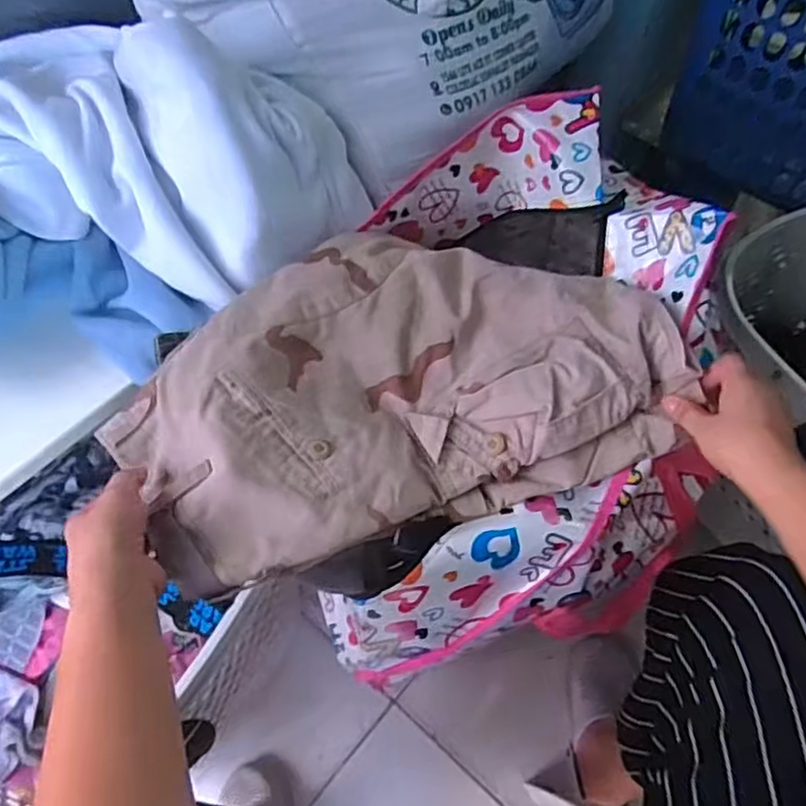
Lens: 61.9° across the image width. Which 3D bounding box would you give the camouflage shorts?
[{"bbox_3d":[-0.002,-0.024,0.573,0.442,0.064,0.260,-17,61,-12],"label":"camouflage shorts"}]

